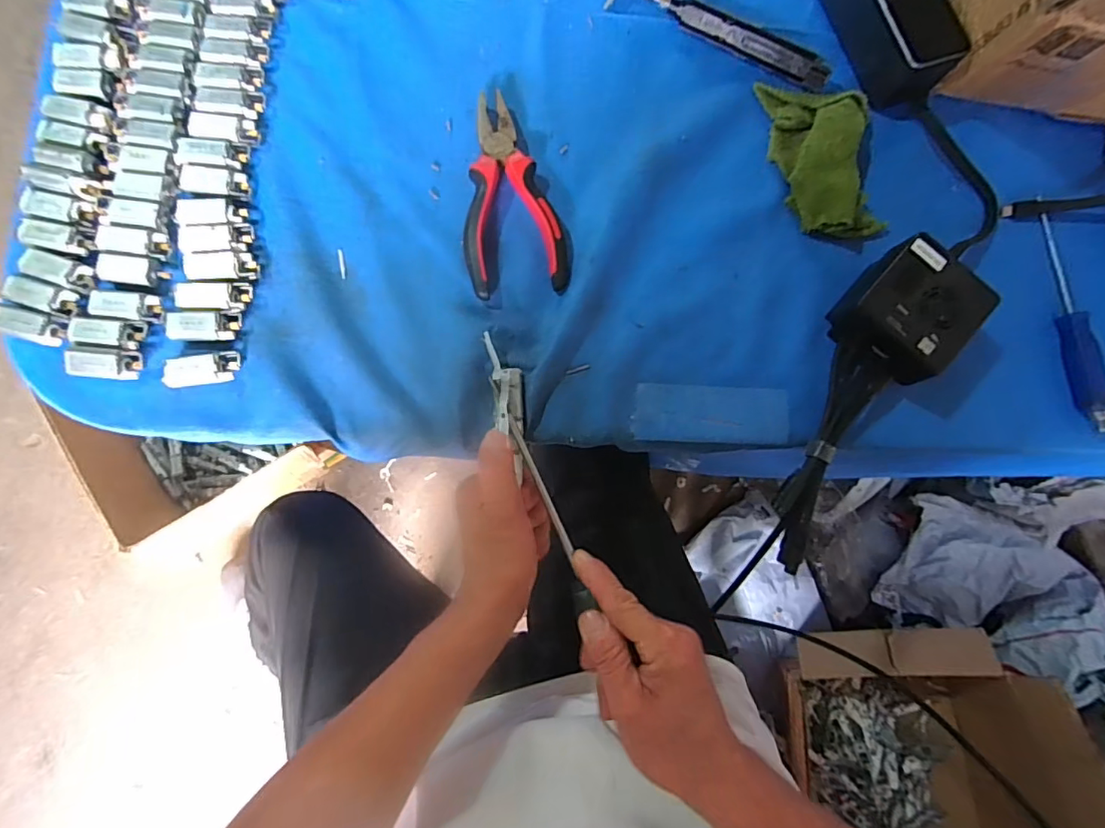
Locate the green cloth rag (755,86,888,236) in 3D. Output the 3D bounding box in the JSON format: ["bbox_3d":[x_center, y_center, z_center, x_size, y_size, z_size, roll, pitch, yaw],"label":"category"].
[{"bbox_3d":[0.213,-0.201,0.417,0.073,0.026,0.129,-7,81,-4],"label":"green cloth rag"}]

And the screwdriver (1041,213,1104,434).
[{"bbox_3d":[0.403,-0.073,0.418,0.021,0.016,0.173,-6,81,-4],"label":"screwdriver"}]

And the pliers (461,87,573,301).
[{"bbox_3d":[-0.029,-0.162,0.401,0.075,0.019,0.153,-6,81,-4],"label":"pliers"}]

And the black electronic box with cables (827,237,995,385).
[{"bbox_3d":[0.253,-0.072,0.392,0.077,0.049,0.088,44,81,4],"label":"black electronic box with cables"}]

